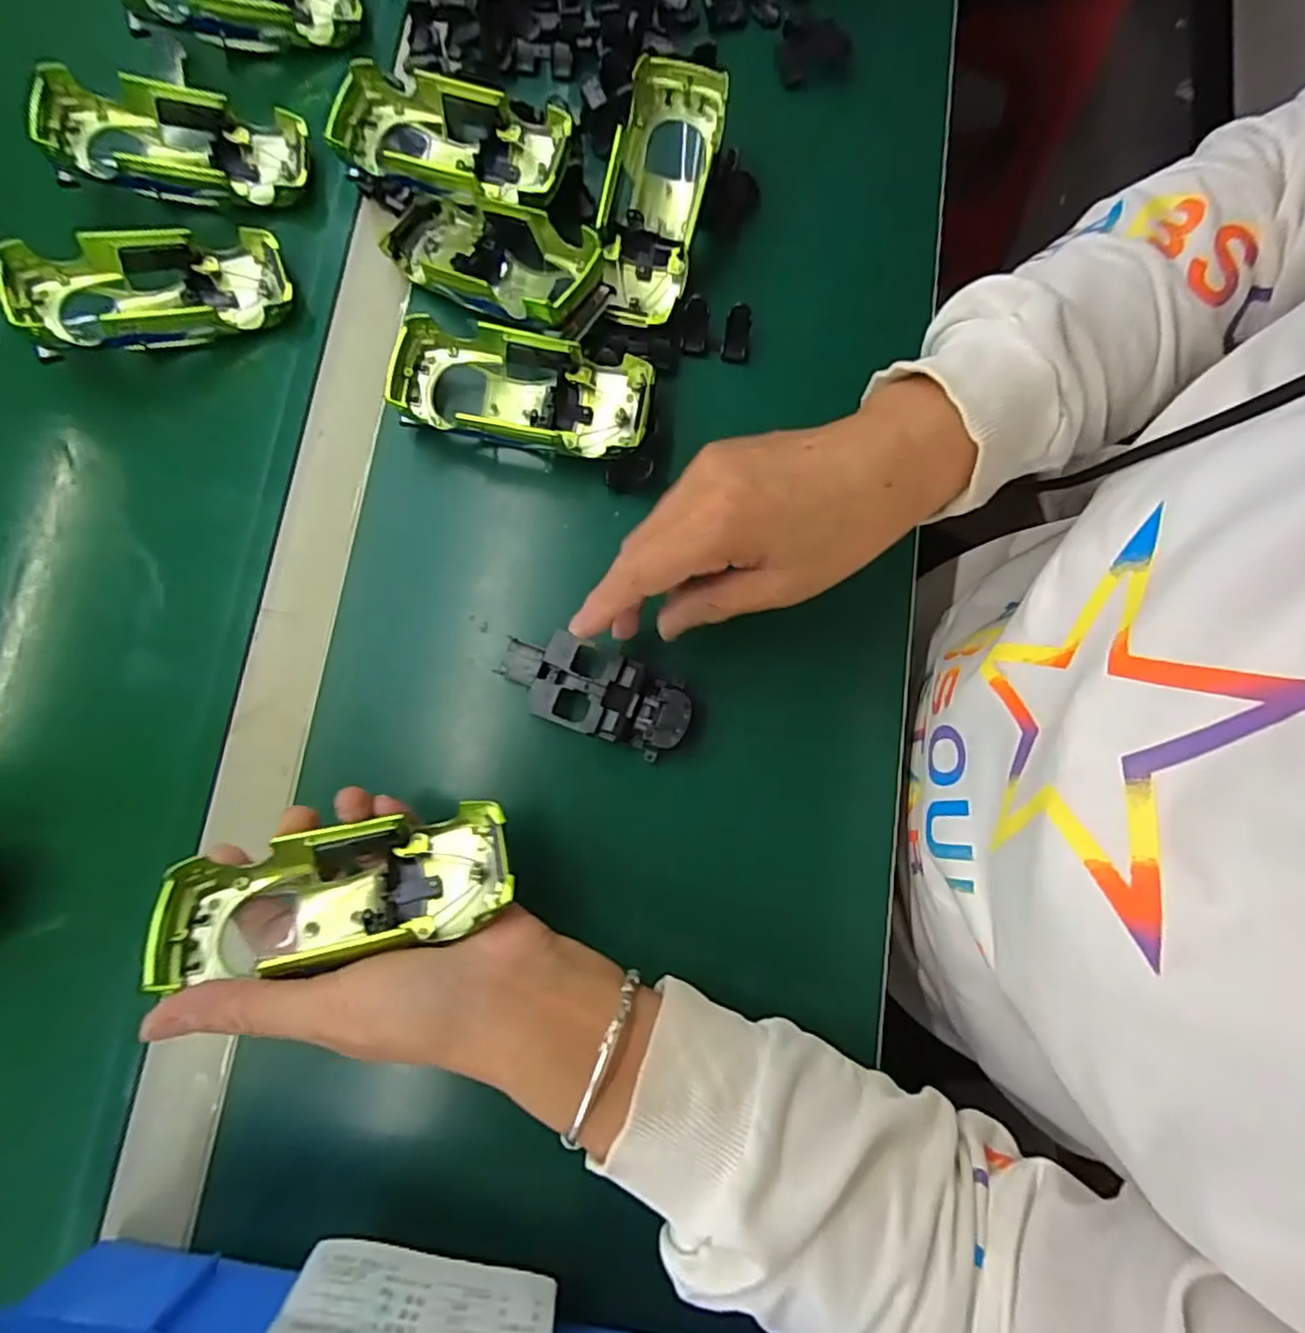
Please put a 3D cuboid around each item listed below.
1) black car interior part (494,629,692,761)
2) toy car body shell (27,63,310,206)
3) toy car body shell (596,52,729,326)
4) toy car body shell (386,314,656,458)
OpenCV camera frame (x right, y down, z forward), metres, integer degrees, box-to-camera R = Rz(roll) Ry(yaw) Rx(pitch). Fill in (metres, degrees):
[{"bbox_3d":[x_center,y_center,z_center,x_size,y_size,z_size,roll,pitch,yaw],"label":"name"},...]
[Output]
[{"bbox_3d":[-0.030,0.012,0.325,0.097,0.017,0.042,21,80,4],"label":"black car interior part"},{"bbox_3d":[-0.273,-0.301,0.373,0.133,0.046,0.058,-3,80,-1],"label":"toy car body shell"},{"bbox_3d":[0.002,-0.257,0.362,0.054,0.034,0.130,12,96,2],"label":"toy car body shell"},{"bbox_3d":[-0.068,-0.141,0.342,0.132,0.033,0.058,12,80,2],"label":"toy car body shell"}]

